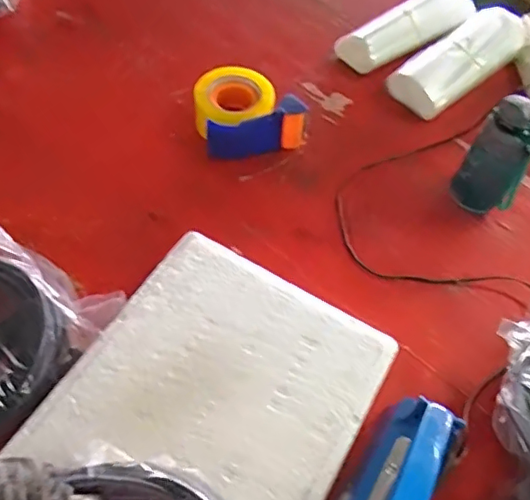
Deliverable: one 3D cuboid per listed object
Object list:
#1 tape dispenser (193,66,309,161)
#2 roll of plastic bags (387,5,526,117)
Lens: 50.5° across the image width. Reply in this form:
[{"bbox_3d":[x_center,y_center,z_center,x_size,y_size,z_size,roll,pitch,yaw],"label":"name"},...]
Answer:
[{"bbox_3d":[-0.026,-0.206,0.835,0.156,0.073,0.126,-11,59,-12],"label":"tape dispenser"},{"bbox_3d":[0.312,-0.304,0.897,0.261,0.049,0.102,-36,66,-21],"label":"roll of plastic bags"}]

